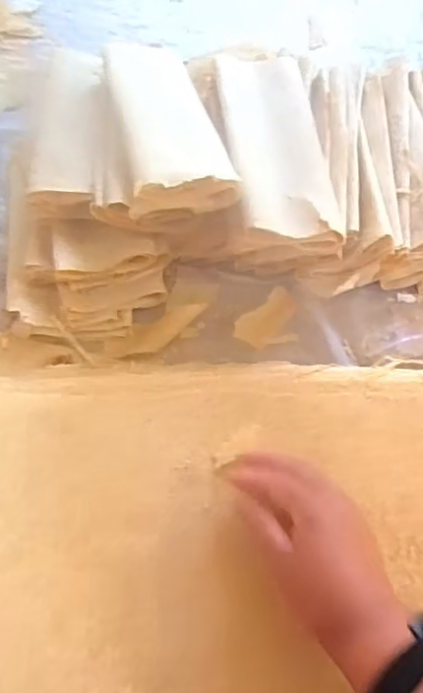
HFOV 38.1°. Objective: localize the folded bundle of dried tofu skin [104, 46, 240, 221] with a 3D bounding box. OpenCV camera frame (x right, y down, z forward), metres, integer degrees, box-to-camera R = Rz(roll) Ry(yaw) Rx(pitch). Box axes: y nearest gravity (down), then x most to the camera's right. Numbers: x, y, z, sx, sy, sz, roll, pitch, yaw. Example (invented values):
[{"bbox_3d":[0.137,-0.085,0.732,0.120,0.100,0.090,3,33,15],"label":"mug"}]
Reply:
[{"bbox_3d":[-0.052,-0.238,0.640,0.095,0.040,0.282,-5,50,-13],"label":"folded bundle of dried tofu skin"}]

